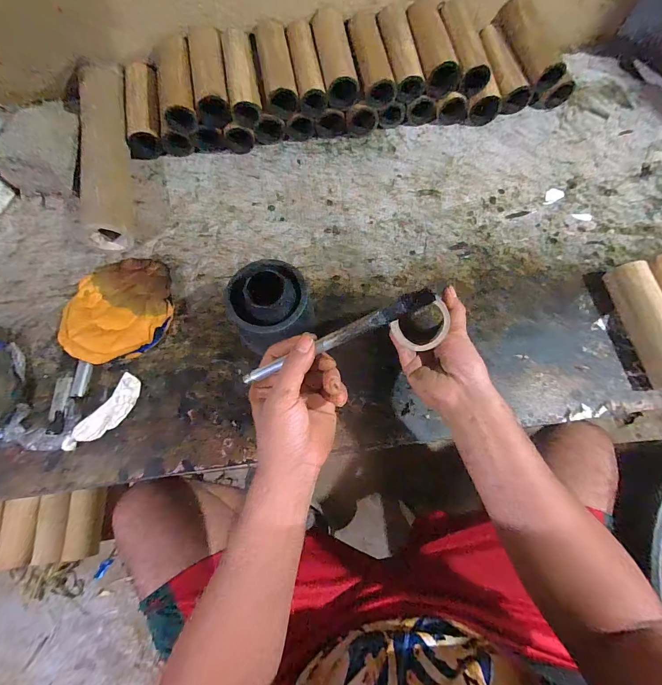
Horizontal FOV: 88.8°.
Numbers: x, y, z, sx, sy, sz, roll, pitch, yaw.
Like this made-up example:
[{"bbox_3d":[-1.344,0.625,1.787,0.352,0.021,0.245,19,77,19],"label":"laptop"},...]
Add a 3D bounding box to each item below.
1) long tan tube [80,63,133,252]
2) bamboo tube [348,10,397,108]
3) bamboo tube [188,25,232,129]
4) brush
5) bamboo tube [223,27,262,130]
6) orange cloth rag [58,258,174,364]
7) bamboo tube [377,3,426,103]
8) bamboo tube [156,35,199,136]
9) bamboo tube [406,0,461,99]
[{"bbox_3d":[-0.390,-0.331,0.593,0.061,0.066,0.372,-10,71,-3],"label":"long tan tube"},{"bbox_3d":[0.069,-0.499,0.595,0.053,0.044,0.178,-10,69,-3],"label":"bamboo tube"},{"bbox_3d":[-0.208,-0.466,0.590,0.054,0.047,0.188,-9,69,-3],"label":"bamboo tube"},{"bbox_3d":[0.004,-0.005,0.308,0.186,0.009,0.015,-24,72,6],"label":"brush"},{"bbox_3d":[-0.154,-0.464,0.588,0.048,0.046,0.189,-8,69,-2],"label":"bamboo tube"},{"bbox_3d":[-0.318,-0.050,0.505,0.151,0.024,0.156,-14,71,-4],"label":"orange cloth rag"},{"bbox_3d":[0.121,-0.512,0.597,0.052,0.047,0.179,-9,69,-3],"label":"bamboo tube"},{"bbox_3d":[-0.264,-0.444,0.585,0.053,0.050,0.163,-11,69,-3],"label":"bamboo tube"},{"bbox_3d":[0.173,-0.523,0.600,0.060,0.045,0.182,-9,69,-3],"label":"bamboo tube"}]

